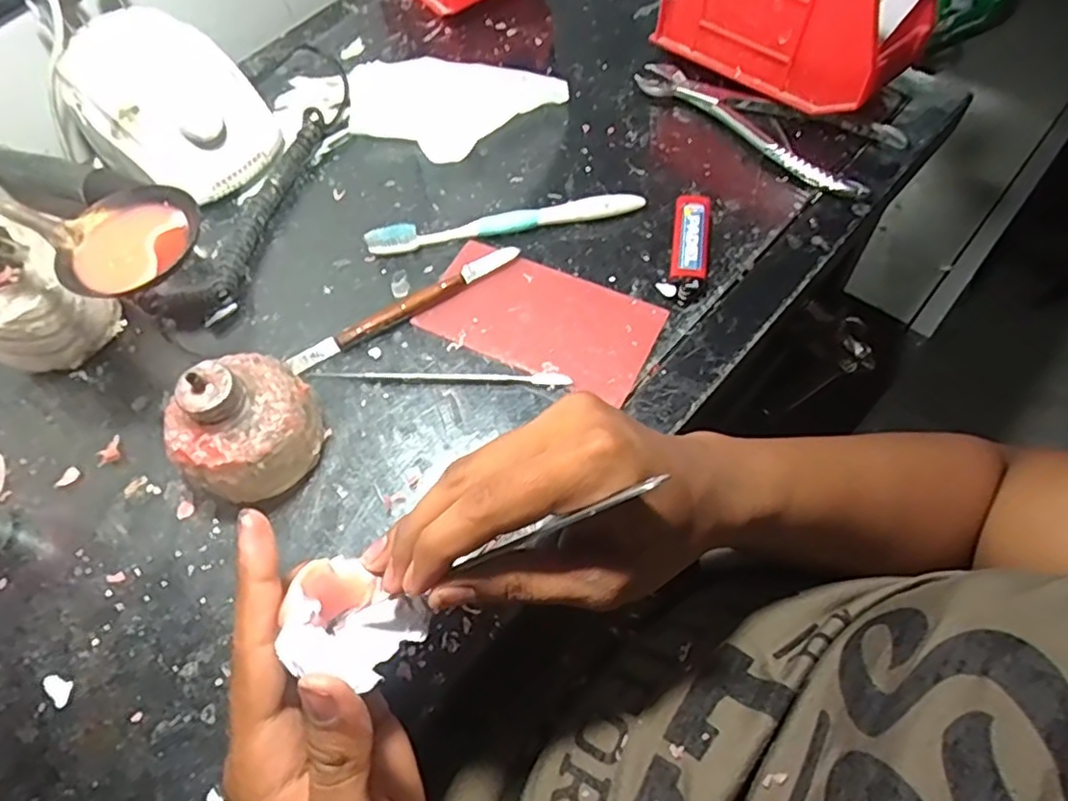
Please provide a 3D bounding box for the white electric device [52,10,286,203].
[{"bbox_3d":[-0.264,-0.207,0.476,0.129,0.078,0.108,38,70,21],"label":"white electric device"}]

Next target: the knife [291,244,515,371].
[{"bbox_3d":[-0.081,-0.059,0.419,0.159,0.011,0.017,-27,63,-10],"label":"knife"}]

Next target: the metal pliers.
[{"bbox_3d":[0.166,-0.210,0.482,0.191,0.014,0.067,39,71,22],"label":"metal pliers"}]

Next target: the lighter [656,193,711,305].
[{"bbox_3d":[0.100,-0.099,0.425,0.027,0.014,0.081,12,63,11],"label":"lighter"}]

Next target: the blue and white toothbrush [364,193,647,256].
[{"bbox_3d":[-0.019,-0.119,0.444,0.185,0.017,0.014,-10,61,-1],"label":"blue and white toothbrush"}]

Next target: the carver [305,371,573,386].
[{"bbox_3d":[-0.057,-0.015,0.397,0.158,0.004,0.009,2,62,5],"label":"carver"}]

